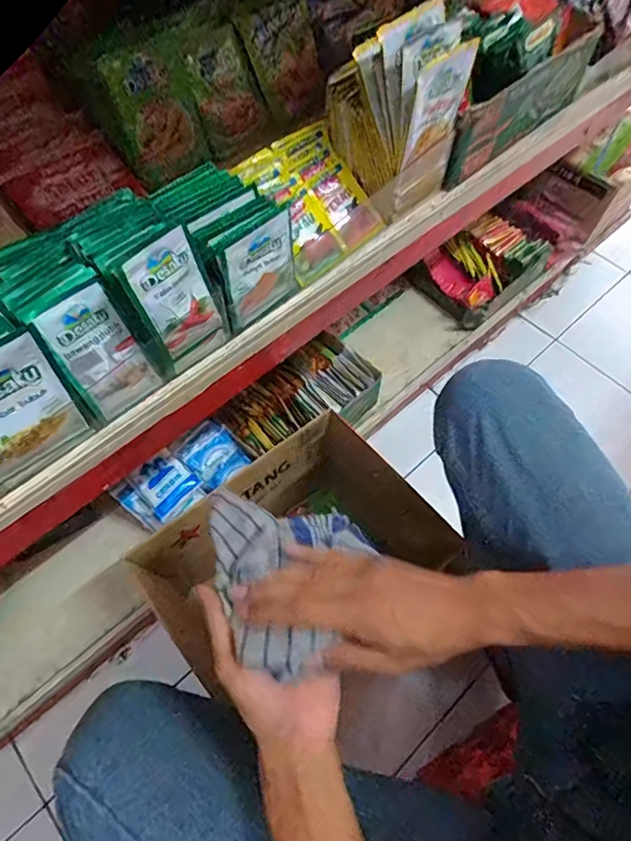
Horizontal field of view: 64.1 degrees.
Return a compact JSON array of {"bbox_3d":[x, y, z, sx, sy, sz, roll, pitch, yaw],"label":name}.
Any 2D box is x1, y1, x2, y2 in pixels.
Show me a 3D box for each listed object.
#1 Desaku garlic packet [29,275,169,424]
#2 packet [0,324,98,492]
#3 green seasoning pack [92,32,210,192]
[{"bbox_3d":[-0.168,-0.054,0.401,0.063,0.099,0.004,-41,39,-21],"label":"Desaku garlic packet"},{"bbox_3d":[-0.212,-0.005,0.354,0.016,0.119,0.083,38,66,25],"label":"packet"},{"bbox_3d":[-0.160,-0.317,0.516,0.091,0.120,0.016,-37,51,-17],"label":"green seasoning pack"}]

